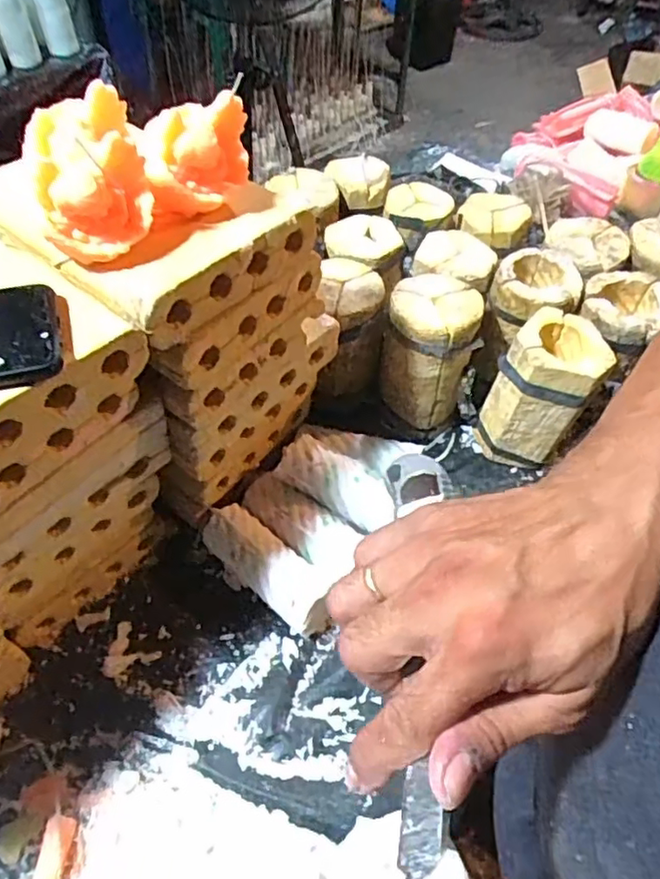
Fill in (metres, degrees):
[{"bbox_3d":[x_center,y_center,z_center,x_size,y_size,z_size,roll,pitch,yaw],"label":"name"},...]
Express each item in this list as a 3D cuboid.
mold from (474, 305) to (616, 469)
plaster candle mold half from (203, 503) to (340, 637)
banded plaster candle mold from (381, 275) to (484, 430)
[{"bbox_3d":[0.219,-0.045,0.639,0.090,0.154,0.093,32,58,22],"label":"mold"},{"bbox_3d":[-0.058,0.120,0.582,0.140,0.051,0.050,35,59,23],"label":"plaster candle mold half"},{"bbox_3d":[0.104,-0.093,0.659,0.090,0.131,0.091,7,52,4],"label":"banded plaster candle mold"}]

